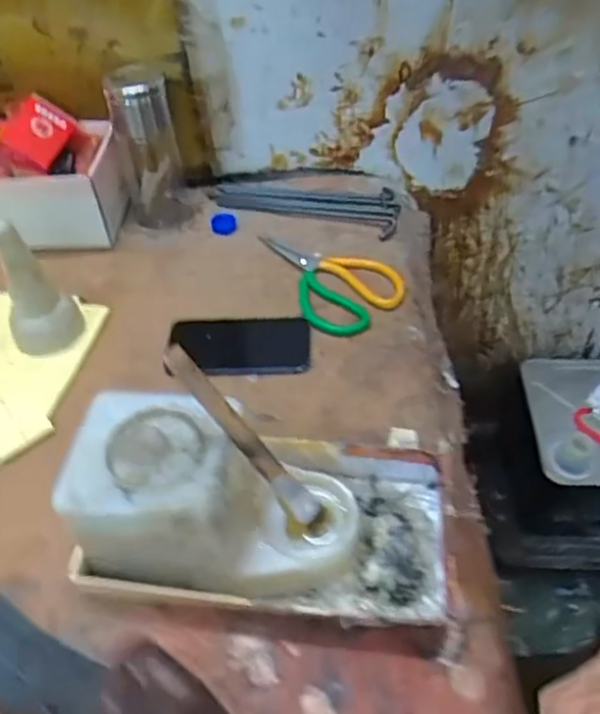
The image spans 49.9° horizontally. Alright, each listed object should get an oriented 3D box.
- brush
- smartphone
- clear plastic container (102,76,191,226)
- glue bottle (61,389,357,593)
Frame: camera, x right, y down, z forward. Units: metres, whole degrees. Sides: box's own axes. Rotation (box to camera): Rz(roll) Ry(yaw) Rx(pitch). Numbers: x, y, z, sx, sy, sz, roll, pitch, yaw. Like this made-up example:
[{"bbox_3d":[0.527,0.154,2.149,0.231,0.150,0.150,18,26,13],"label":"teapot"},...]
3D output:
[{"bbox_3d":[-0.034,0.056,0.435,0.013,0.174,0.017,-5,42,40],"label":"brush"},{"bbox_3d":[-0.062,-0.013,0.653,0.140,0.009,0.077,-4,49,-1],"label":"smartphone"},{"bbox_3d":[-0.176,-0.244,0.746,0.073,0.167,0.067,-15,50,-10],"label":"clear plastic container"},{"bbox_3d":[-0.057,0.109,0.473,0.197,0.119,0.110,6,50,8],"label":"glue bottle"}]

